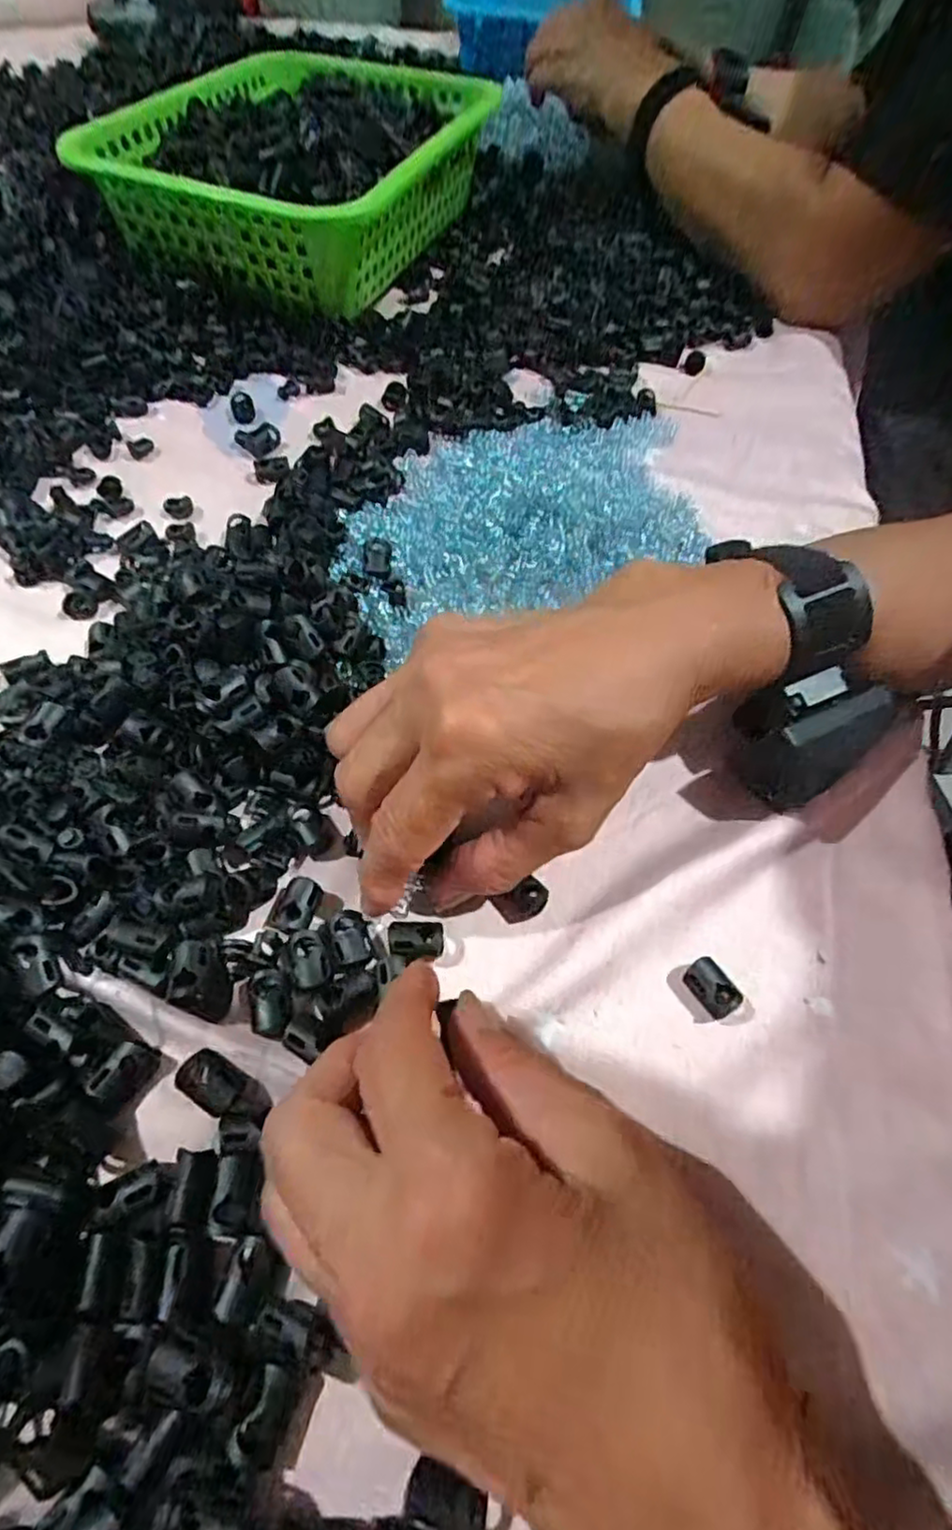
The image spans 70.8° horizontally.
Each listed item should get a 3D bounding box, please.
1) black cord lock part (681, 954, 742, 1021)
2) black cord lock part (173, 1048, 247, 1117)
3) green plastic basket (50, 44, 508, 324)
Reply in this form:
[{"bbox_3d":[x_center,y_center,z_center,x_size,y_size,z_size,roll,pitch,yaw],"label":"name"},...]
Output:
[{"bbox_3d":[0.084,0.080,0.238,0.013,0.007,0.020,-33,64,-21],"label":"black cord lock part"},{"bbox_3d":[-0.085,0.101,0.213,0.020,0.006,0.015,26,60,13],"label":"black cord lock part"},{"bbox_3d":[-0.129,-0.446,0.511,0.205,0.090,0.285,21,59,11],"label":"green plastic basket"}]

